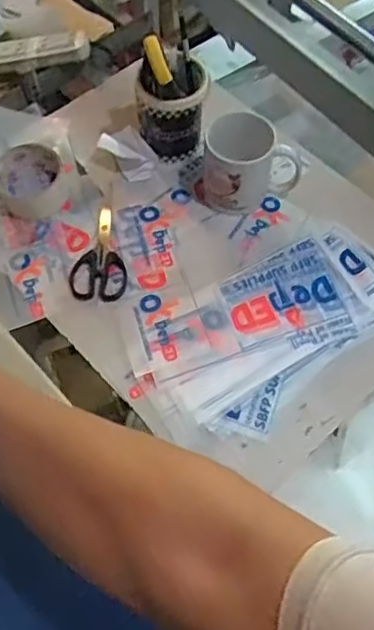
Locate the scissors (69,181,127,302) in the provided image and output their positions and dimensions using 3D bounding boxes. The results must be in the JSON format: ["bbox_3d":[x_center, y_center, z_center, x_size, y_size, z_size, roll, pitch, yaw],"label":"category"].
[{"bbox_3d":[-0.109,-0.086,0.750,0.064,0.004,0.158,-6,61,-5],"label":"scissors"}]

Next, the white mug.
[{"bbox_3d":[0.072,-0.179,0.746,0.112,0.097,0.073,-21,63,-12],"label":"white mug"}]

